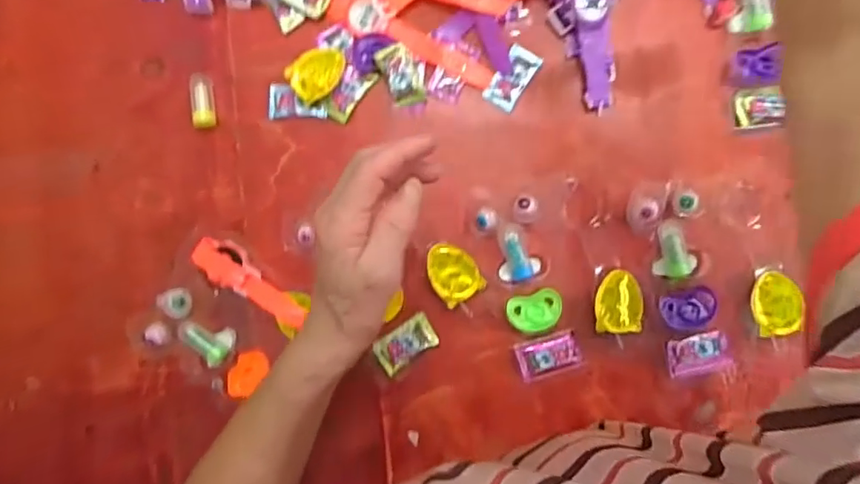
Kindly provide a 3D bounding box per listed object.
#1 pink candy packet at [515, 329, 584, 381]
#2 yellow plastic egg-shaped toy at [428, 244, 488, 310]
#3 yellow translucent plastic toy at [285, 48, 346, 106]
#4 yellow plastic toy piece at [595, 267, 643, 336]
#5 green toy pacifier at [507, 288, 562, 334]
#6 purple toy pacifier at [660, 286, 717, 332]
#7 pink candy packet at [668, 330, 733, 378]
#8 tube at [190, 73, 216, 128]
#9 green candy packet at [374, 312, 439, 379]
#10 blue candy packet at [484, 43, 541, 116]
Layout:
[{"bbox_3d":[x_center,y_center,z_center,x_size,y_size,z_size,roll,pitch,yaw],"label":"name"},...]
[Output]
[{"bbox_3d":[0.103,0.099,0.469,0.053,0.013,0.032,-17,88,3],"label":"pink candy packet"},{"bbox_3d":[0.019,0.026,0.465,0.040,0.012,0.052,-33,87,3],"label":"yellow plastic egg-shaped toy"},{"bbox_3d":[-0.099,-0.150,0.480,0.052,0.019,0.040,-29,87,3],"label":"yellow translucent plastic toy"},{"bbox_3d":[0.162,0.051,0.464,0.039,0.018,0.053,0,89,4],"label":"yellow plastic toy piece"},{"bbox_3d":[0.092,0.061,0.464,0.046,0.013,0.034,-15,88,3],"label":"green toy pacifier"},{"bbox_3d":[0.221,0.057,0.458,0.047,0.010,0.031,-17,88,3],"label":"purple toy pacifier"},{"bbox_3d":[0.230,0.096,0.462,0.053,0.010,0.032,-10,88,3],"label":"pink candy packet"},{"bbox_3d":[-0.206,-0.129,0.491,0.018,0.021,0.049,-10,88,3],"label":"tube"},{"bbox_3d":[-0.021,0.089,0.469,0.055,0.005,0.032,-37,67,0],"label":"green candy packet"},{"bbox_3d":[0.073,-0.145,0.477,0.028,0.004,0.055,33,91,4],"label":"blue candy packet"}]

